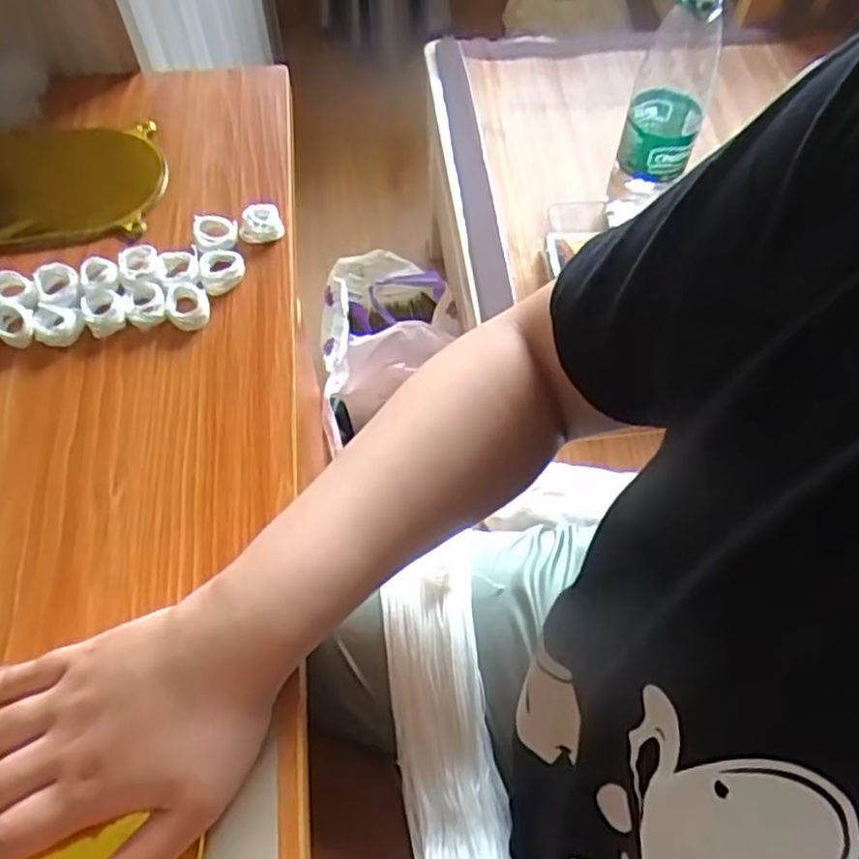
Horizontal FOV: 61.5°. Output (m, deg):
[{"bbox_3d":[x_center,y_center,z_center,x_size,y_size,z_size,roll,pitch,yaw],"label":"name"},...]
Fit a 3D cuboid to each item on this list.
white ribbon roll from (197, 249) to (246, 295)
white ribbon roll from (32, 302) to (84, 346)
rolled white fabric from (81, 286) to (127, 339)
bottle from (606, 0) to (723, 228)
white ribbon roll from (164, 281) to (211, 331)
[{"bbox_3d":[-0.139,-0.107,0.486,0.030,0.012,0.033,-15,61,-10],"label":"white ribbon roll"},{"bbox_3d":[-0.235,-0.067,0.459,0.031,0.011,0.026,-3,59,-4],"label":"white ribbon roll"},{"bbox_3d":[-0.208,-0.076,0.463,0.025,0.013,0.032,-23,62,-15],"label":"rolled white fabric"},{"bbox_3d":[0.277,-0.384,0.833,0.079,0.303,0.082,7,59,4],"label":"bottle"},{"bbox_3d":[-0.156,-0.080,0.467,0.027,0.013,0.031,-7,60,-6],"label":"white ribbon roll"}]

